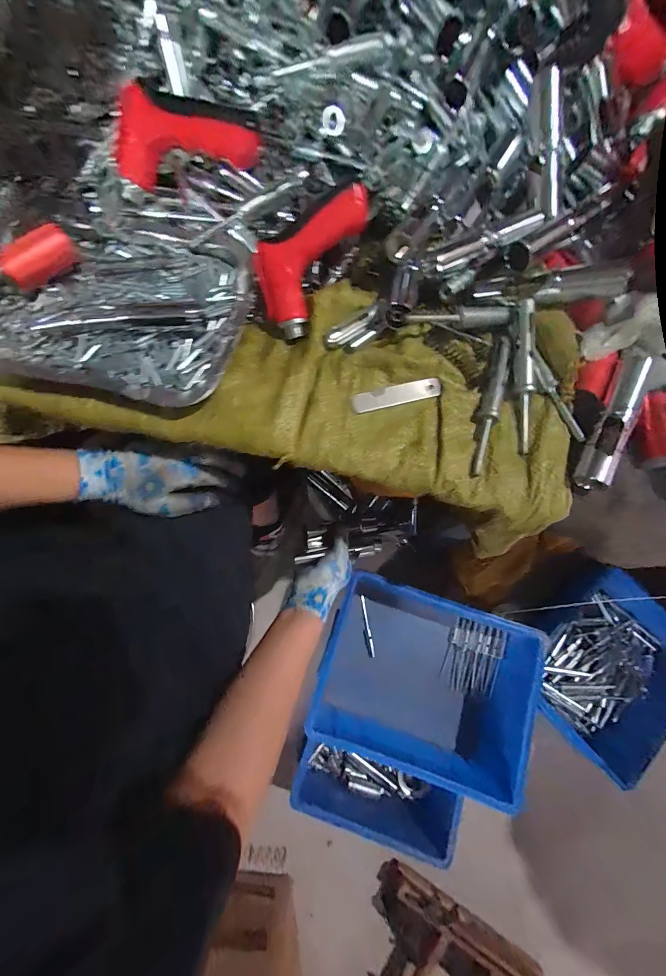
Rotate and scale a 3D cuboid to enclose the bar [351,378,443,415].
[{"bbox_3d":[0.060,-0.089,0.334,0.085,0.004,0.020,-14,76,-4],"label":"bar"}]

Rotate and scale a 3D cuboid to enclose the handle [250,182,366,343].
[{"bbox_3d":[-0.021,-0.214,0.318,0.069,0.045,0.135,46,106,10],"label":"handle"}]

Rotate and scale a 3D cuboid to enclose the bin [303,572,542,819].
[{"bbox_3d":[0.159,0.328,0.620,0.341,0.151,0.255,18,77,4],"label":"bin"}]

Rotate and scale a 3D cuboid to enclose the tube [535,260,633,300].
[{"bbox_3d":[0.227,-0.187,0.319,0.071,0.018,0.023,1,75,17],"label":"tube"}]

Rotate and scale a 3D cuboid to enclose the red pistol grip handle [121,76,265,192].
[{"bbox_3d":[-0.133,-0.313,0.319,0.131,0.066,0.032,-9,76,-2],"label":"red pistol grip handle"}]

